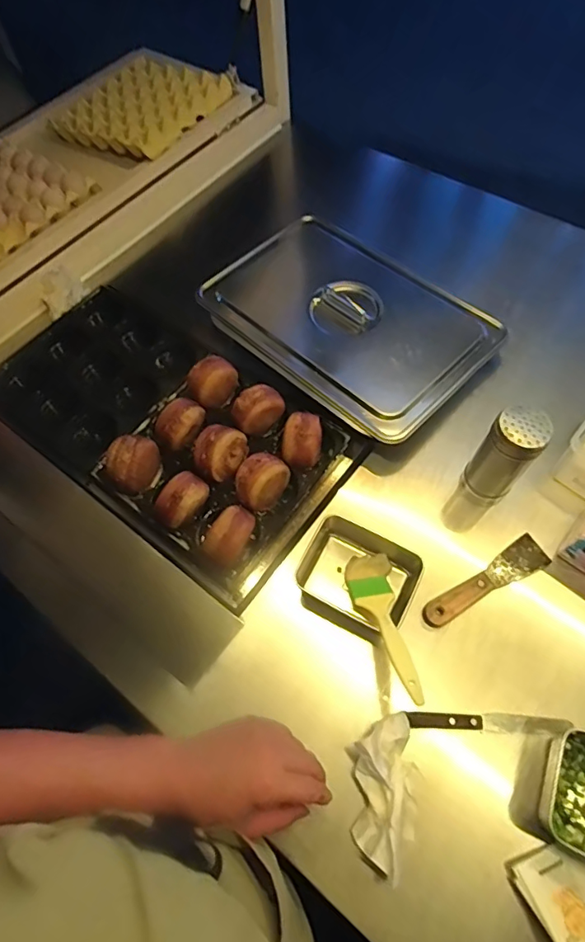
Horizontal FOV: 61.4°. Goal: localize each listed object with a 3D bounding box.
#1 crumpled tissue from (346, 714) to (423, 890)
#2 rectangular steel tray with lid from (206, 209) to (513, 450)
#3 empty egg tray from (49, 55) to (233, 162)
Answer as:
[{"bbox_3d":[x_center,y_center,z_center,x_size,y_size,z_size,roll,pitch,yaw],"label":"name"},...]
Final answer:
[{"bbox_3d":[0.100,0.337,0.522,0.070,0.081,0.140,-1,63,2],"label":"crumpled tissue"},{"bbox_3d":[0.086,-0.241,0.789,0.281,0.078,0.418,-41,68,-17],"label":"rectangular steel tray with lid"},{"bbox_3d":[-0.324,-0.778,1.061,0.293,0.052,0.301,28,68,16],"label":"empty egg tray"}]

